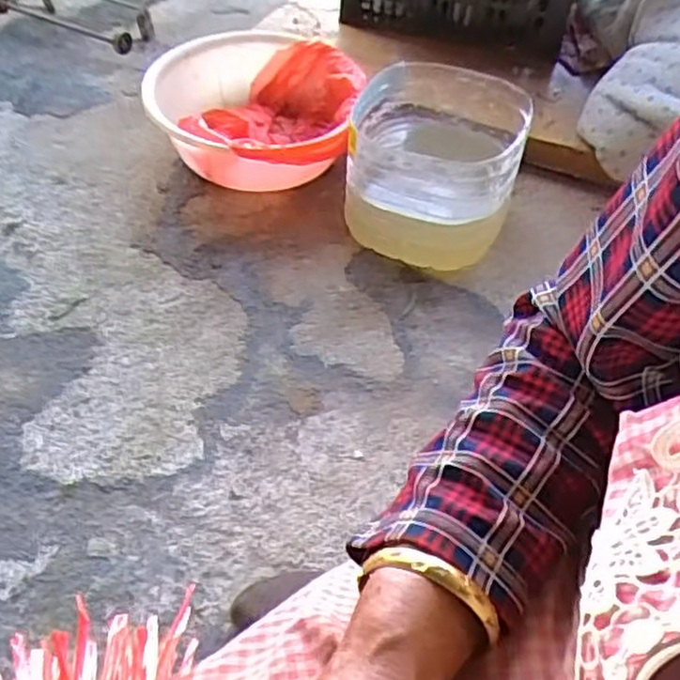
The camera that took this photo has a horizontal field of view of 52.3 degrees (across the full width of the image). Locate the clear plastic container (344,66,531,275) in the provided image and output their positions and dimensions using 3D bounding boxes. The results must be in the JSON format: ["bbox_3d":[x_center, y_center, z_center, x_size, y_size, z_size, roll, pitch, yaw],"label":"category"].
[{"bbox_3d":[0.146,-0.271,1.087,0.248,0.217,0.265,11,49,7],"label":"clear plastic container"}]

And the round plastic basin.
[{"bbox_3d":[-0.142,-0.377,1.198,0.346,0.169,0.333,2,49,-2],"label":"round plastic basin"}]

